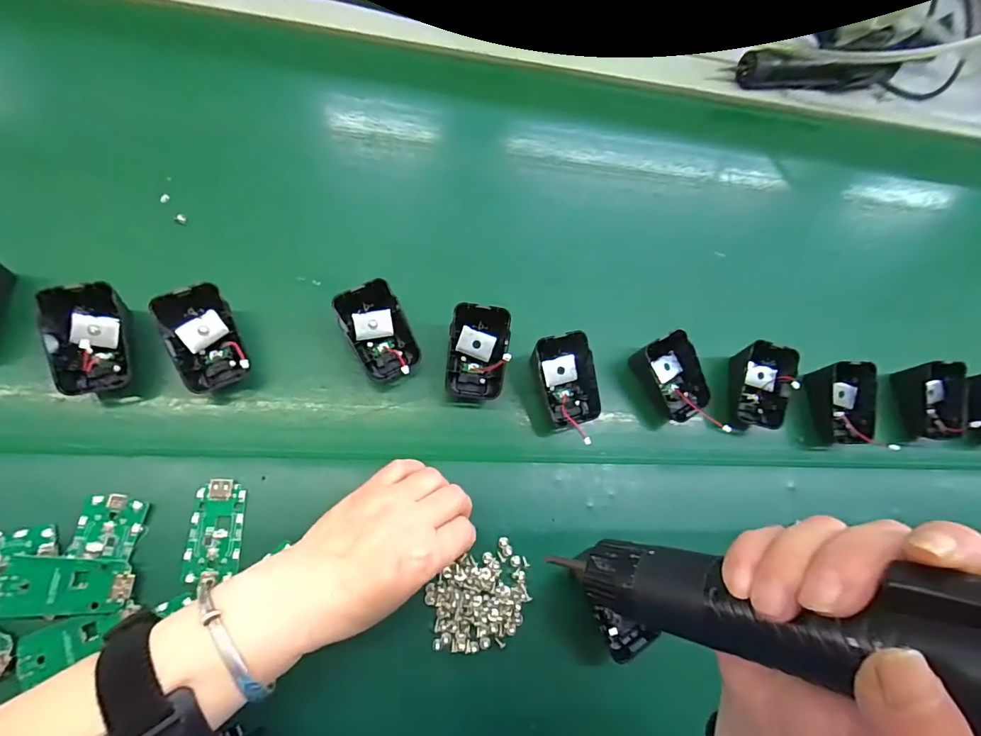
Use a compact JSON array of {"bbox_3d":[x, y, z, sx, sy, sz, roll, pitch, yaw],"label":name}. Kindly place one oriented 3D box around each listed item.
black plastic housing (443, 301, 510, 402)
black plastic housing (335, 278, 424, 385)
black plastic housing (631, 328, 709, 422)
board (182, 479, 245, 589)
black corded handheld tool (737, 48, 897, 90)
[{"bbox_3d":[-0.009,-0.011,0.354,0.045,0.022,0.069,5,84,-6],"label":"black plastic housing"},{"bbox_3d":[-0.081,-0.024,0.343,0.043,0.021,0.075,-29,117,-14],"label":"black plastic housing"},{"bbox_3d":[0.148,0.008,0.382,0.048,0.031,0.066,-28,88,-8],"label":"black plastic housing"},{"bbox_3d":[-0.177,0.105,0.300,0.031,0.011,0.063,3,84,-6],"label":"board"},{"bbox_3d":[0.373,-0.338,0.528,0.199,0.040,0.031,-6,85,-7],"label":"black corded handheld tool"}]

